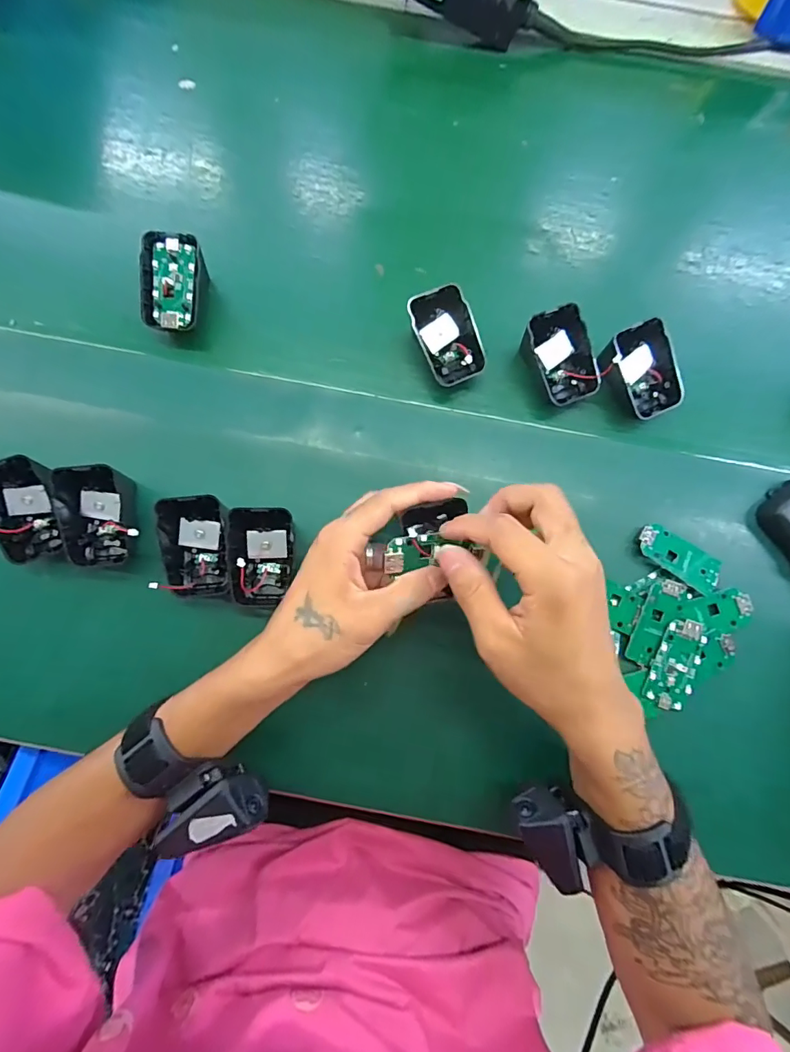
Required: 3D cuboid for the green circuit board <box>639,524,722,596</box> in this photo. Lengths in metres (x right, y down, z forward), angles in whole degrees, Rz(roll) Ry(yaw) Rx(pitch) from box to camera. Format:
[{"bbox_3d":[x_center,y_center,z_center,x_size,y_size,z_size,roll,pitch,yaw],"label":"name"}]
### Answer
[{"bbox_3d":[0.211,0.023,0.336,0.063,0.007,0.028,31,80,5],"label":"green circuit board"}]

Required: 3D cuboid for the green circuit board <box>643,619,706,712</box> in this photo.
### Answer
[{"bbox_3d":[0.202,0.098,0.323,0.031,0.008,0.064,21,80,4],"label":"green circuit board"}]

